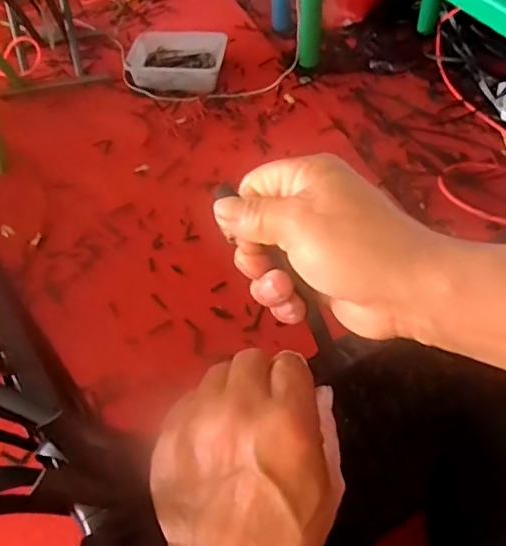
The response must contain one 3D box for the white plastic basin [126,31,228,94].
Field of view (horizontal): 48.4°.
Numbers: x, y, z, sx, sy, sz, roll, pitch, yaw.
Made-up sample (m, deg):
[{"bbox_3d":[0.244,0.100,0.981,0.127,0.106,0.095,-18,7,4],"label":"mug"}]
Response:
[{"bbox_3d":[-0.232,-0.624,1.665,0.293,0.072,0.204,7,51,10],"label":"white plastic basin"}]

